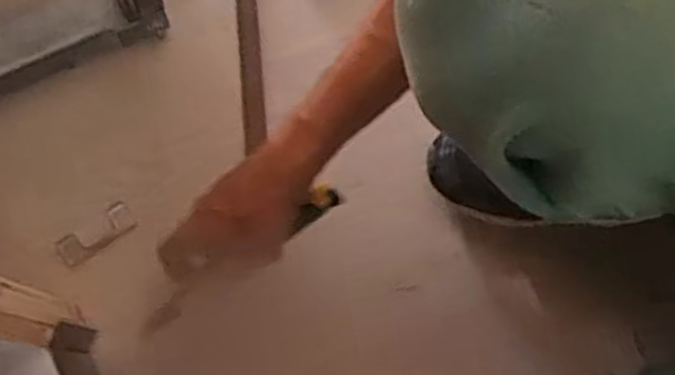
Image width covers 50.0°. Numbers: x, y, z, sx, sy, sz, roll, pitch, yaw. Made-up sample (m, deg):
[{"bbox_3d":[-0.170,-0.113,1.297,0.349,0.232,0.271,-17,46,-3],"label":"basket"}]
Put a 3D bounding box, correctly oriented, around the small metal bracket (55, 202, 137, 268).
[{"bbox_3d":[-0.201,0.039,0.602,0.065,0.006,0.026,-35,76,-10],"label":"small metal bracket"}]

